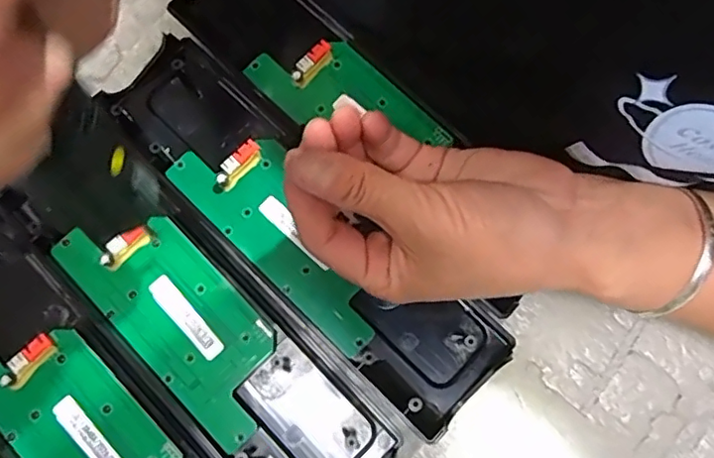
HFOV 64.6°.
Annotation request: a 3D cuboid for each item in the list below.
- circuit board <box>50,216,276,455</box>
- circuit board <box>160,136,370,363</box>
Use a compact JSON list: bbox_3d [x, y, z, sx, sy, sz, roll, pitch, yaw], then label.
[{"bbox_3d":[-0.088,0.042,0.284,0.054,0.011,0.131,-43,81,-10],"label":"circuit board"},{"bbox_3d":[-0.036,0.001,0.295,0.136,0.014,0.051,44,80,9],"label":"circuit board"}]

